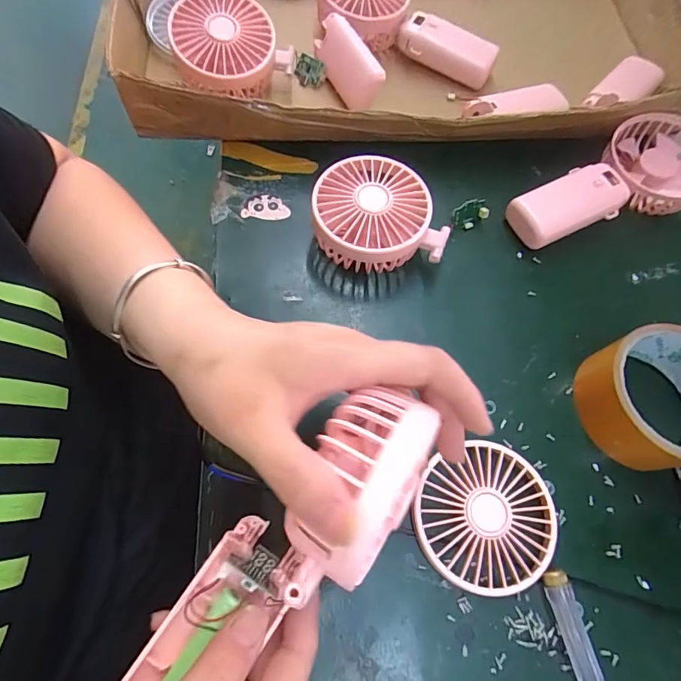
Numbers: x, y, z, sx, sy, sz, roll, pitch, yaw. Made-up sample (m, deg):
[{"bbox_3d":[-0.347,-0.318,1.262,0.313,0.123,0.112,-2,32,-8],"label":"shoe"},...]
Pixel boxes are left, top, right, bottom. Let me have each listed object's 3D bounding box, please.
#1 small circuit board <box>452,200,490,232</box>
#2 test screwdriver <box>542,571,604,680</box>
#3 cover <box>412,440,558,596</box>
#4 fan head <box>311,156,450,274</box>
[{"bbox_3d":[0.107,-0.105,0.354,0.029,0.023,0.004,-32,41,14],"label":"small circuit board"},{"bbox_3d":[0.142,0.201,0.232,0.015,0.012,0.135,-11,68,-7],"label":"test screwdriver"},{"bbox_3d":[0.090,0.110,0.269,0.084,0.015,0.086,25,68,8],"label":"cover"},{"bbox_3d":[0.026,-0.095,0.332,0.094,0.046,0.086,1,67,-2],"label":"fan head"}]

